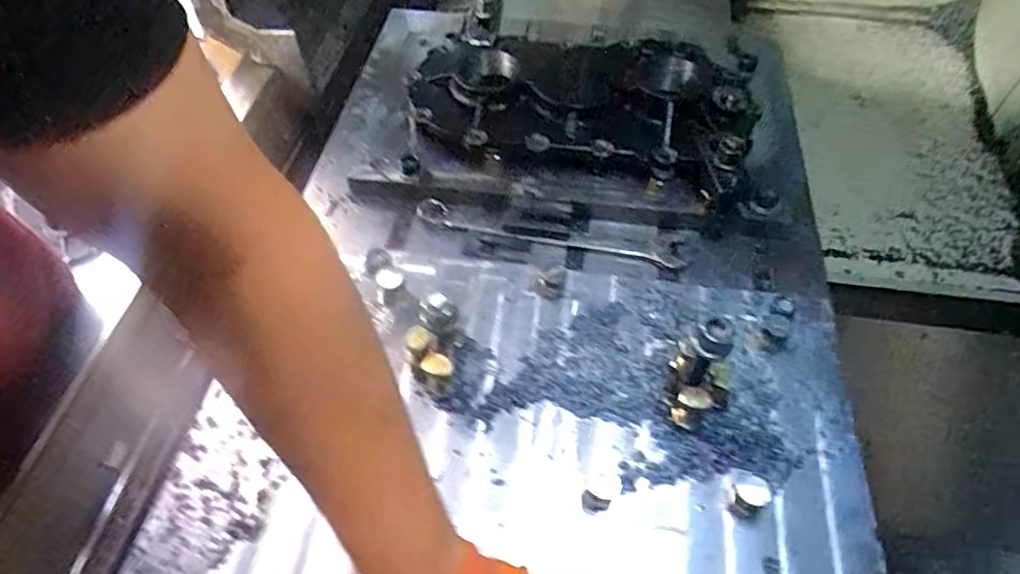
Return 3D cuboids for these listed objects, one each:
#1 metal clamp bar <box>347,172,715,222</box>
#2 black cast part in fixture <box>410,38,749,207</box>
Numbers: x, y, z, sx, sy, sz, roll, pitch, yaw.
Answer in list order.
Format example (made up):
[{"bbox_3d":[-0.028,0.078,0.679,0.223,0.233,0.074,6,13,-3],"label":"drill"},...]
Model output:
[{"bbox_3d":[0.015,-0.108,0.699,0.411,0.028,0.032,7,55,4],"label":"metal clamp bar"},{"bbox_3d":[0.077,-0.228,0.750,0.406,0.089,0.238,12,55,8],"label":"black cast part in fixture"}]

